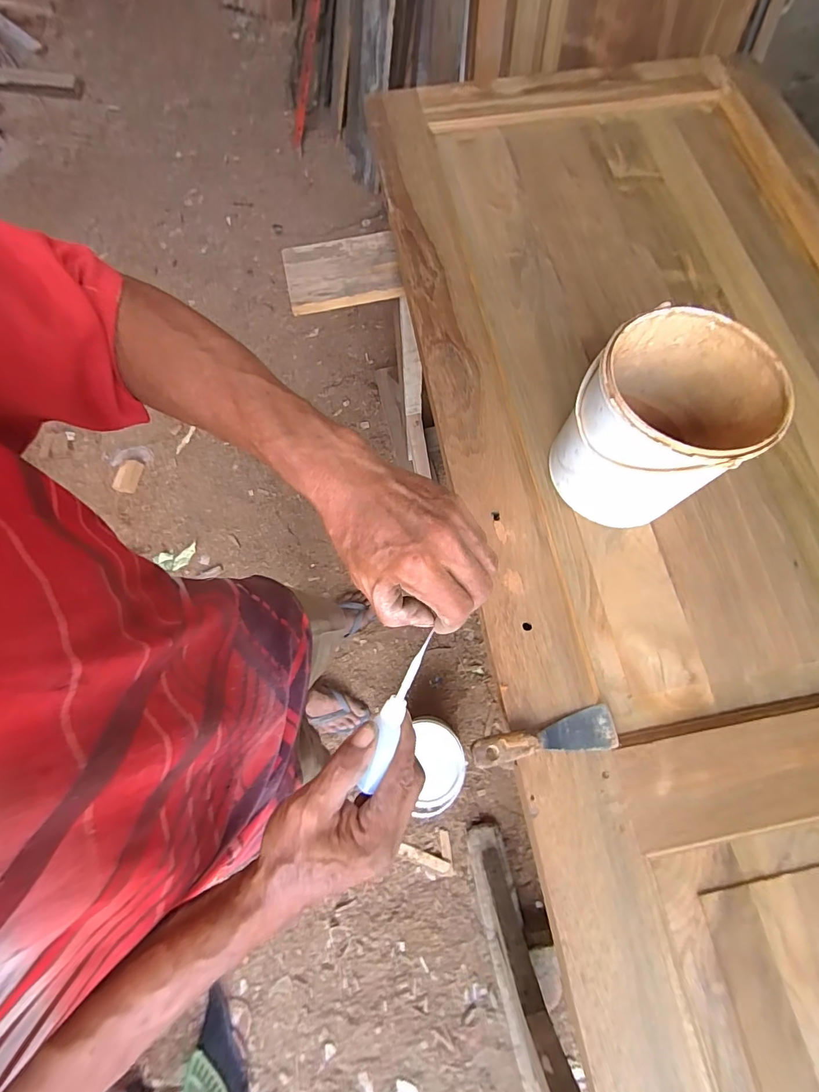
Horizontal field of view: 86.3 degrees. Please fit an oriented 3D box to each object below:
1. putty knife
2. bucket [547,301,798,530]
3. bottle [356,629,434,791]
[{"bbox_3d":[0.150,0.209,0.481,0.166,0.031,0.042,-6,73,-1],"label":"putty knife"},{"bbox_3d":[0.284,-0.139,0.521,0.171,0.190,0.170,0,73,1],"label":"bucket"},{"bbox_3d":[-0.011,0.118,0.316,0.017,0.018,0.111,22,73,5],"label":"bottle"}]

